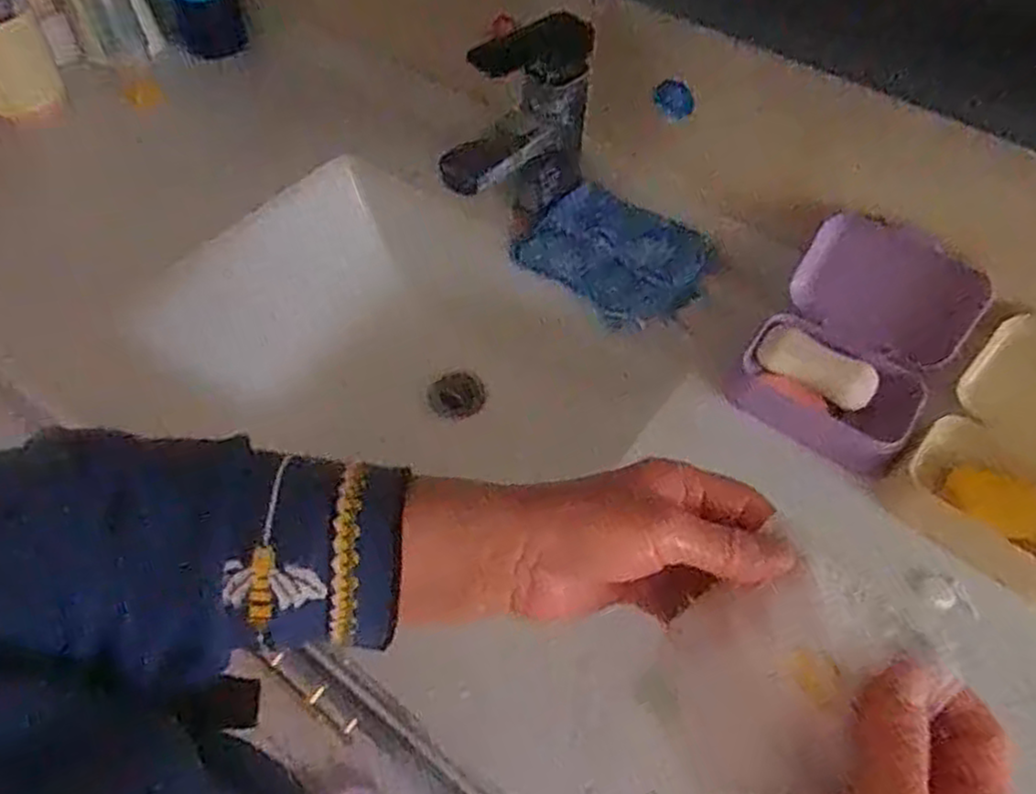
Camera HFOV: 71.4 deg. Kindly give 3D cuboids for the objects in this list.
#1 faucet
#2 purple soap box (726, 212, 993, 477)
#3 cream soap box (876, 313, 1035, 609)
[{"bbox_3d":[-0.008,-0.222,0.621,0.155,0.151,0.066,-39,64,-24],"label":"faucet"},{"bbox_3d":[0.258,-0.044,0.555,0.135,0.080,0.160,31,60,19],"label":"purple soap box"},{"bbox_3d":[0.366,0.040,0.513,0.139,0.079,0.187,38,63,23],"label":"cream soap box"}]

